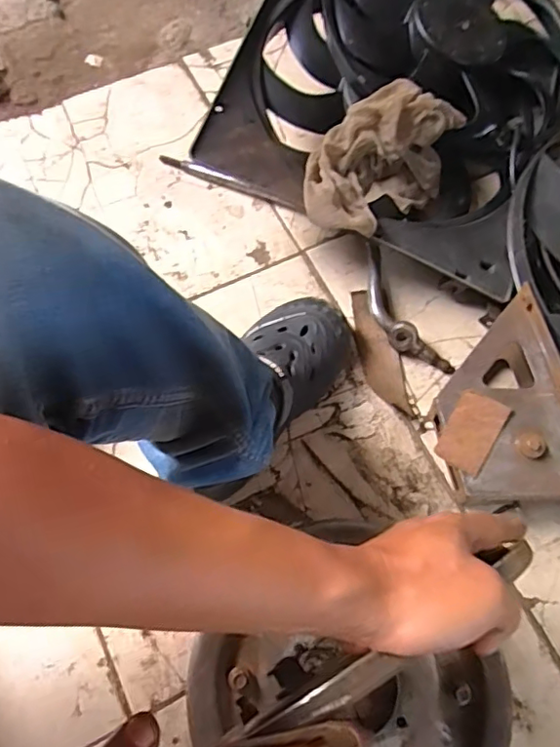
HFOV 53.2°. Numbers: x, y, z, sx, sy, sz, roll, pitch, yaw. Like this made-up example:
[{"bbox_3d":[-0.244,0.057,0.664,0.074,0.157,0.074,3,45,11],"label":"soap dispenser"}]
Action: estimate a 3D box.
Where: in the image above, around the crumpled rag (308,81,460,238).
[{"bbox_3d":[0.119,-0.262,0.692,0.237,0.100,0.128,-42,75,-15],"label":"crumpled rag"}]

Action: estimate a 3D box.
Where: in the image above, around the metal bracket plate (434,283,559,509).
[{"bbox_3d":[0.251,0.031,0.615,0.151,0.042,0.230,-6,69,-1],"label":"metal bracket plate"}]

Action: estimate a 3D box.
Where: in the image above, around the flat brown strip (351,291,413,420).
[{"bbox_3d":[0.122,-0.025,0.701,0.044,0.007,0.166,-17,76,17],"label":"flat brown strip"}]

